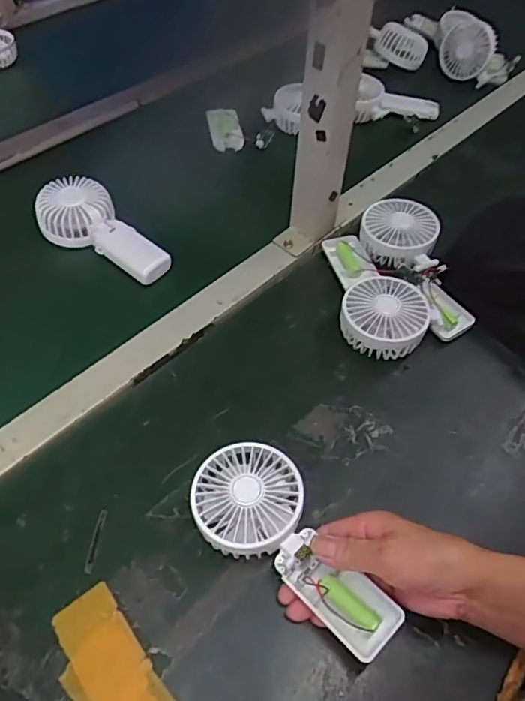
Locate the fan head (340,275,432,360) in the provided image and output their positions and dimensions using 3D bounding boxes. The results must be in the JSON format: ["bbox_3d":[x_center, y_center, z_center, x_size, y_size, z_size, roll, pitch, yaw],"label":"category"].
[{"bbox_3d":[0.126,-0.033,0.569,0.085,0.048,0.080,1,53,-1],"label":"fan head"}]

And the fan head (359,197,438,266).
[{"bbox_3d":[0.160,-0.140,0.647,0.084,0.040,0.079,1,53,-1],"label":"fan head"}]

